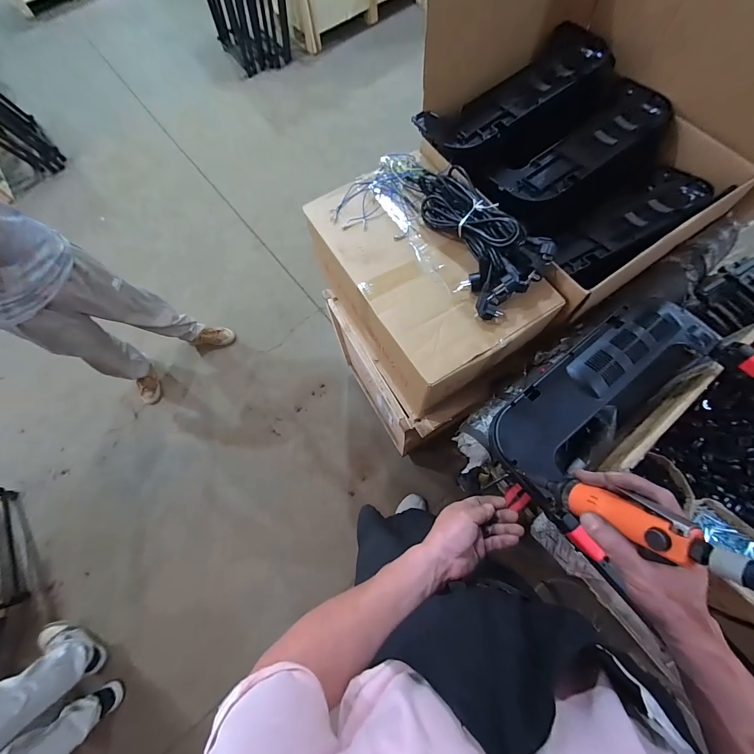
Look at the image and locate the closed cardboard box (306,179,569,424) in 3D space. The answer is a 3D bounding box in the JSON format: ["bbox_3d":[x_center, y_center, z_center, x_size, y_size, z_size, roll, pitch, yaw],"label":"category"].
[{"bbox_3d":[0.107,-0.231,0.828,0.341,0.261,0.540,-31,72,-8],"label":"closed cardboard box"}]

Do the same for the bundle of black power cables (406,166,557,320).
[{"bbox_3d":[0.202,-0.334,0.700,0.169,0.092,0.417,-25,71,-6],"label":"bundle of black power cables"}]

